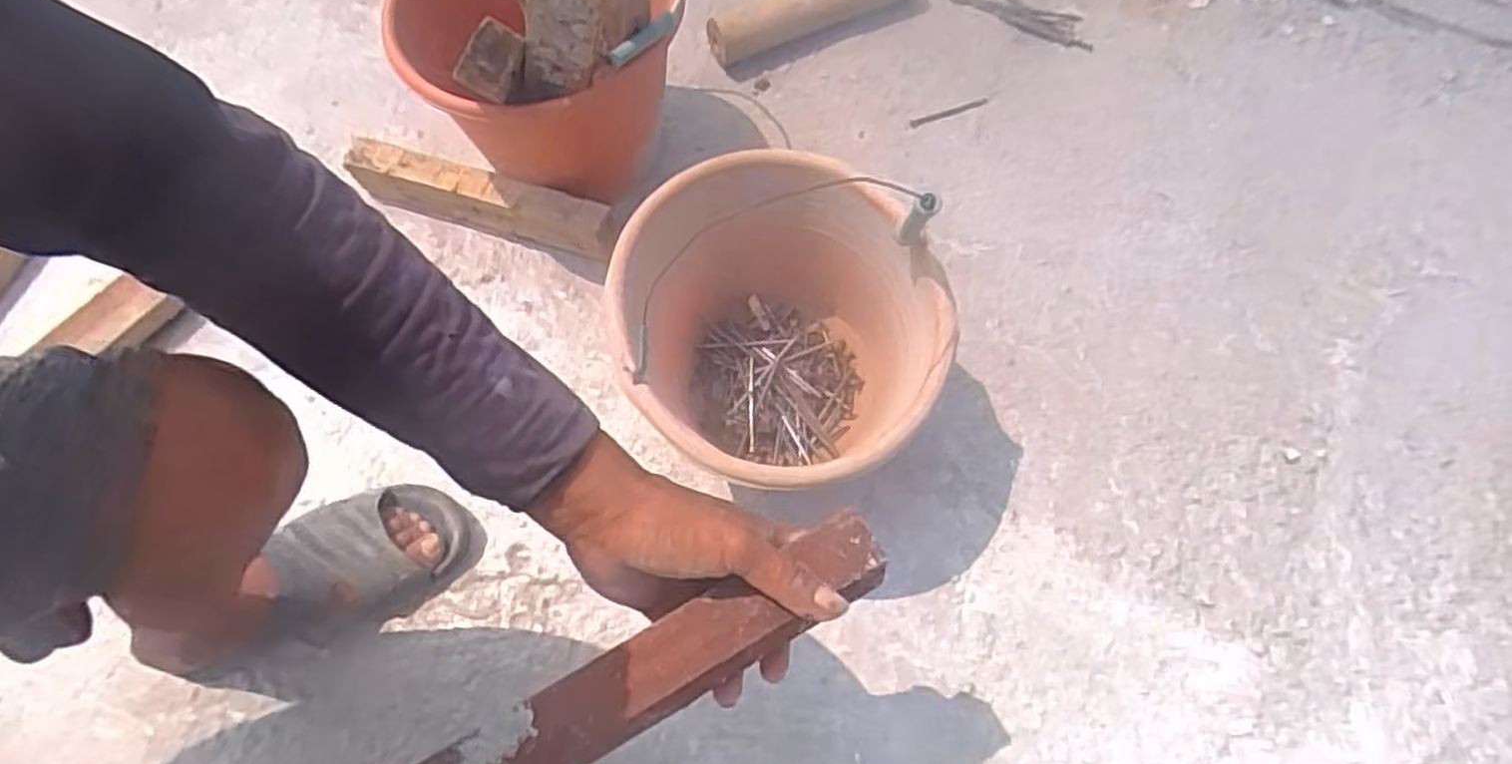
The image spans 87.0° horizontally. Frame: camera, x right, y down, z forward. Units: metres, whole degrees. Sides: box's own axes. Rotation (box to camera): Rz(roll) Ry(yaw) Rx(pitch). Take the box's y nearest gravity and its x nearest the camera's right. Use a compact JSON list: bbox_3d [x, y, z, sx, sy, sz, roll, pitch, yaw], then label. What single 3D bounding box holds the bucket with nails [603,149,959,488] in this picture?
[{"bbox_3d":[0.015,-0.027,0.702,0.261,0.257,0.291,-17,68,-8],"label":"bucket with nails"}]

